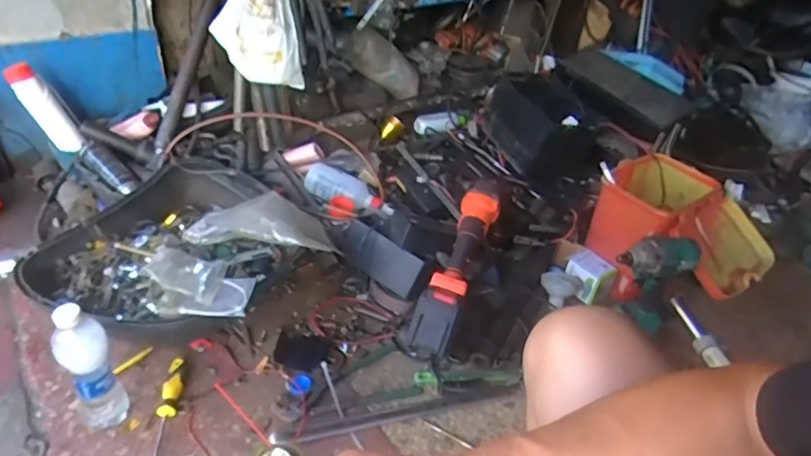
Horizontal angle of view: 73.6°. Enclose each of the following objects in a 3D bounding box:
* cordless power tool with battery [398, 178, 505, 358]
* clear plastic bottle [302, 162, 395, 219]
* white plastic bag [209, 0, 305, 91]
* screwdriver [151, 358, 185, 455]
[{"bbox_3d":[0.097,0.056,0.966,0.078,0.094,0.373,16,42,16],"label":"cordless power tool with battery"},{"bbox_3d":[-0.123,-0.086,1.195,0.213,0.065,0.071,24,41,21],"label":"clear plastic bottle"},{"bbox_3d":[-0.303,-0.413,1.112,0.180,0.209,0.090,17,39,13],"label":"white plastic bag"},{"bbox_3d":[-0.363,0.289,0.805,0.031,0.028,0.231,-1,40,-3],"label":"screwdriver"}]

